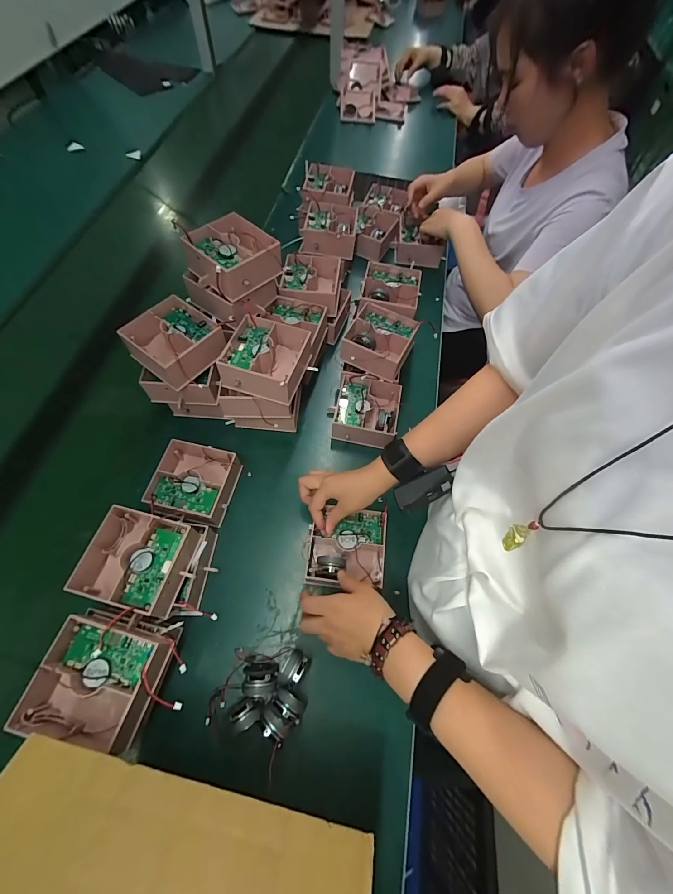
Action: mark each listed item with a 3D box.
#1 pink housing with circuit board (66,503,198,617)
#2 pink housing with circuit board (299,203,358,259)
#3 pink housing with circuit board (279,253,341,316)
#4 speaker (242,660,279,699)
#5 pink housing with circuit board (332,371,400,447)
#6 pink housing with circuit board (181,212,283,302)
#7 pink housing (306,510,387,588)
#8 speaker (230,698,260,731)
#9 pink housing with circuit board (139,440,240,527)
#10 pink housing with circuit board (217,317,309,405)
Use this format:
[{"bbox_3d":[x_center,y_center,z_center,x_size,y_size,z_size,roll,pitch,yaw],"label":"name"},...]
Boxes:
[{"bbox_3d":[-0.234,0.133,0.421,0.110,0.048,0.105,13,63,4],"label":"pink housing with circuit board"},{"bbox_3d":[-0.017,-0.447,0.731,0.111,0.052,0.115,4,62,0],"label":"pink housing with circuit board"},{"bbox_3d":[-0.047,-0.294,0.656,0.104,0.060,0.111,4,62,0],"label":"pink housing with circuit board"},{"bbox_3d":[-0.089,0.273,0.417,0.038,0.038,0.034,-3,63,-4],"label":"speaker"},{"bbox_3d":[0.051,-0.062,0.590,0.101,0.045,0.106,11,63,3],"label":"pink housing with circuit board"},{"bbox_3d":[-0.152,-0.282,0.522,0.112,0.049,0.122,-39,70,-20],"label":"pink housing with circuit board"},{"bbox_3d":[0.016,0.139,0.486,0.105,0.048,0.098,2,62,-2],"label":"pink housing"},{"bbox_3d":[-0.101,0.301,0.400,0.030,0.029,0.022,-28,67,-16],"label":"speaker"},{"bbox_3d":[-0.209,0.055,0.523,0.113,0.049,0.110,14,63,5],"label":"pink housing with circuit board"},{"bbox_3d":[-0.099,-0.126,0.504,0.106,0.049,0.104,17,63,6],"label":"pink housing with circuit board"}]

